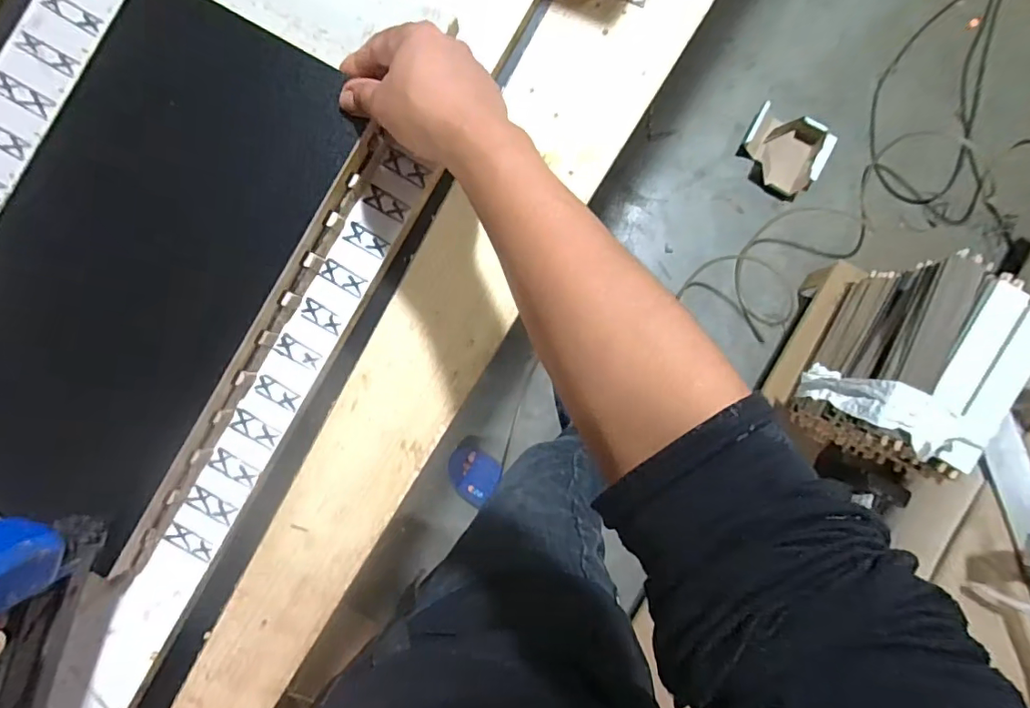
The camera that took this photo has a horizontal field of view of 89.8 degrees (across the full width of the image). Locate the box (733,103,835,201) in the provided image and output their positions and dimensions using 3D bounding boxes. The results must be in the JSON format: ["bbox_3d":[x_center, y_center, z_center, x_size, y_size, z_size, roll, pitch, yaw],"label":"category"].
[{"bbox_3d":[0.607,-0.454,1.162,0.187,0.046,0.177,25,89,1],"label":"box"}]

